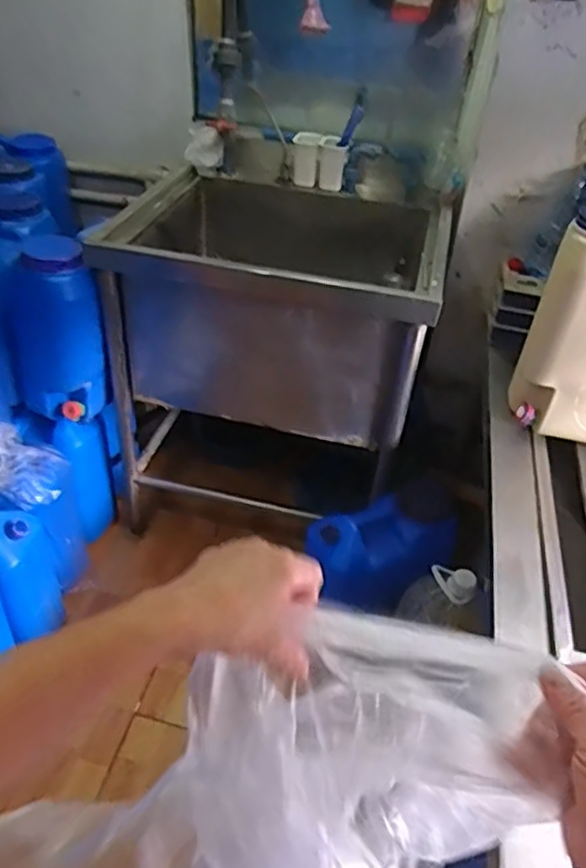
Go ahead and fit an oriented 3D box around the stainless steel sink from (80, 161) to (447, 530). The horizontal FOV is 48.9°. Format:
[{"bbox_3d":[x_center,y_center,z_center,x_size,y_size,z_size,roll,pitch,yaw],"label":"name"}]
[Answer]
[{"bbox_3d":[-0.037,-0.275,1.718,0.730,0.702,0.672,13,48,7],"label":"stainless steel sink"}]

